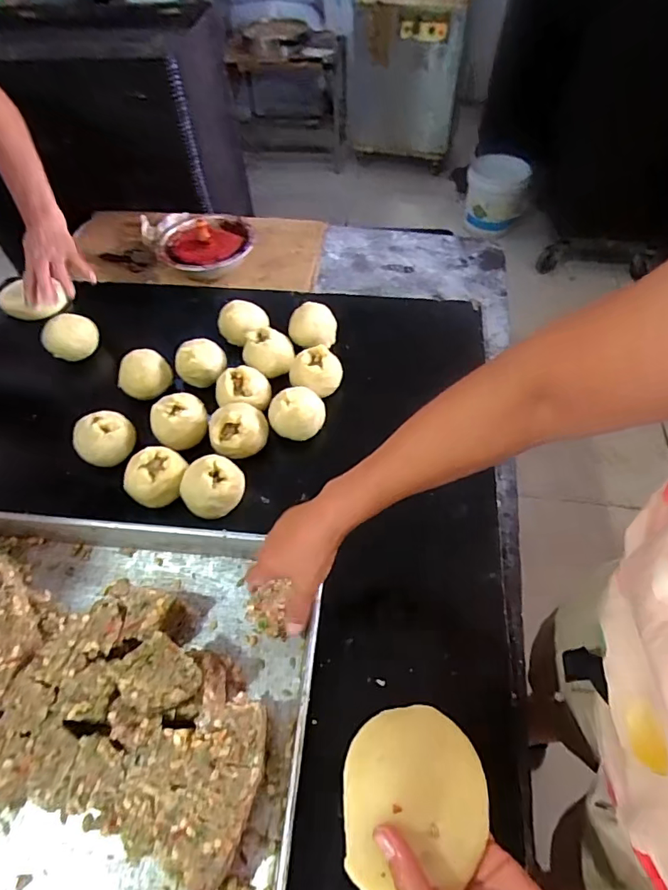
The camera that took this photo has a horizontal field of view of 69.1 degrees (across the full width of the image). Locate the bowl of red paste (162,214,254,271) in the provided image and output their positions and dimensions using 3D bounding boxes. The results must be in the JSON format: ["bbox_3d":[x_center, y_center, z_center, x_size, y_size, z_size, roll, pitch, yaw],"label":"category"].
[{"bbox_3d":[-0.241,-0.381,0.943,0.179,0.066,0.155,-20,56,-13],"label":"bowl of red paste"}]

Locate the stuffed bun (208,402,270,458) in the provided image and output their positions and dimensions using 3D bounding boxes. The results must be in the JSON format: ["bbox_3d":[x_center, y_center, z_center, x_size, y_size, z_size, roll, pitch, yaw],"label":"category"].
[{"bbox_3d":[-0.129,-0.018,0.663,0.078,0.062,0.065,-12,55,-8],"label":"stuffed bun"}]

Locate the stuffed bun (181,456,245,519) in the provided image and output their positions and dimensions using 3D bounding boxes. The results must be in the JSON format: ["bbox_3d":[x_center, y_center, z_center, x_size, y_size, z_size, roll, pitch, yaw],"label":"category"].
[{"bbox_3d":[-0.154,0.046,0.609,0.078,0.051,0.071,-13,53,-9],"label":"stuffed bun"}]

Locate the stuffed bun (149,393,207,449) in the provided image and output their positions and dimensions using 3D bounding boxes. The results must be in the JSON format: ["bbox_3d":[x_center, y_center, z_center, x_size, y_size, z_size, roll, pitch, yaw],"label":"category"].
[{"bbox_3d":[-0.214,-0.035,0.677,0.075,0.057,0.064,-20,54,-14],"label":"stuffed bun"}]

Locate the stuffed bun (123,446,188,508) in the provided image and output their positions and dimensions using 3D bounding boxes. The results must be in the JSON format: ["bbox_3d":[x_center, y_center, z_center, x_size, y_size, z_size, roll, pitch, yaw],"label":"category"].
[{"bbox_3d":[-0.226,0.038,0.619,0.080,0.047,0.061,-29,59,-19],"label":"stuffed bun"}]

